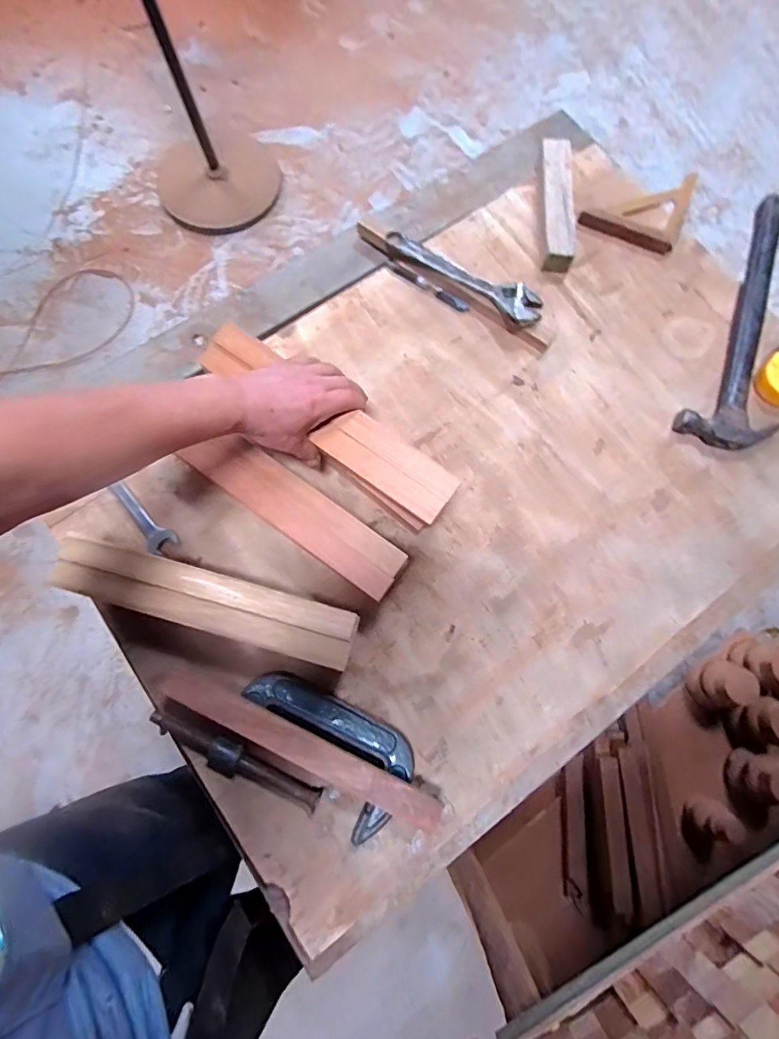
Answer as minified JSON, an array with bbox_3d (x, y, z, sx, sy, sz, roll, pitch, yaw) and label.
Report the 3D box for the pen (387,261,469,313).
[{"bbox_3d":[0.054,-0.333,0.674,0.132,0.010,0.012,32,77,6],"label":"pen"}]

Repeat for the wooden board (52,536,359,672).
[{"bbox_3d":[-0.197,0.087,0.507,0.321,0.018,0.061,15,76,2],"label":"wooden board"}]

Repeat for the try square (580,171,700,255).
[{"bbox_3d":[0.371,-0.472,0.704,0.139,0.016,0.142,23,77,4],"label":"try square"}]

